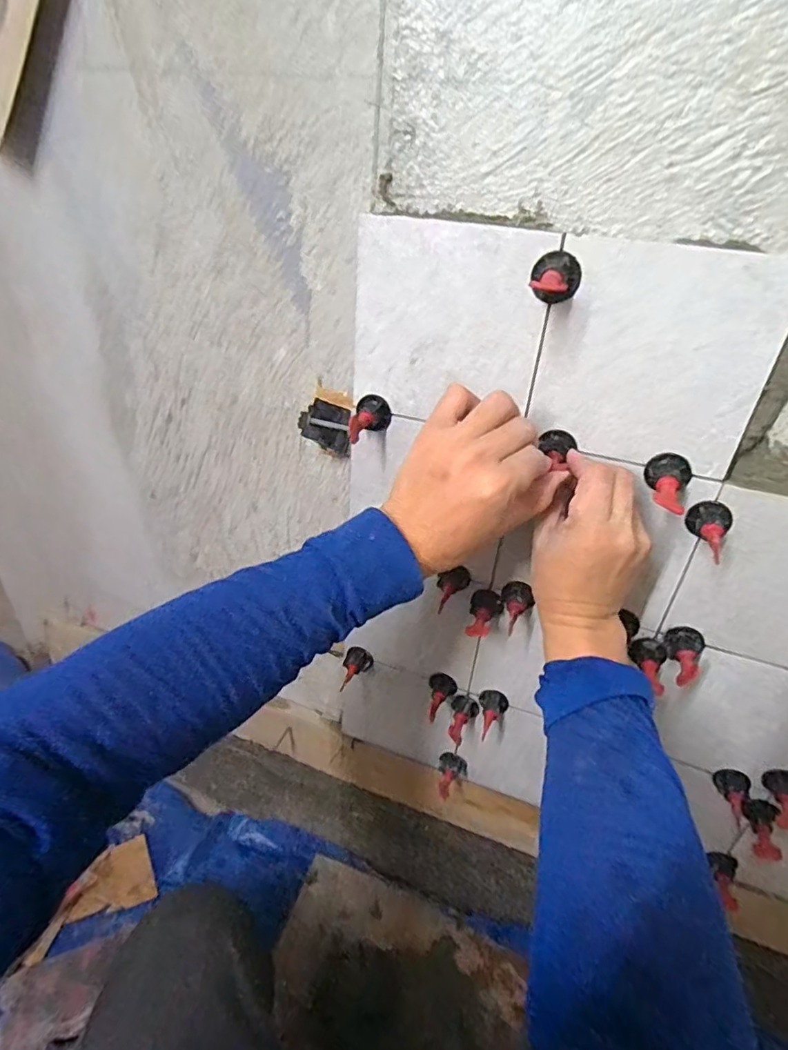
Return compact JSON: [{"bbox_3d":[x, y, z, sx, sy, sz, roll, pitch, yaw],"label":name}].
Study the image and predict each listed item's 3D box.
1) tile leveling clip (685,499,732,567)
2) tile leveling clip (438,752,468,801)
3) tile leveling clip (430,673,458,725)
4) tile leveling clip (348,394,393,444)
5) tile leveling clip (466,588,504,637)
[{"bbox_3d":[0.228,0.004,0.403,0.030,0.025,0.054,24,38,27],"label":"tile leveling clip"},{"bbox_3d":[0.065,0.302,0.653,0.035,0.032,0.045,17,35,17],"label":"tile leveling clip"},{"bbox_3d":[0.051,0.186,0.593,0.029,0.026,0.049,11,34,9],"label":"tile leveling clip"},{"bbox_3d":[-0.019,-0.085,0.457,0.032,0.030,0.046,6,33,1],"label":"tile leveling clip"},{"bbox_3d":[0.085,0.085,0.517,0.030,0.024,0.050,14,34,13],"label":"tile leveling clip"}]

